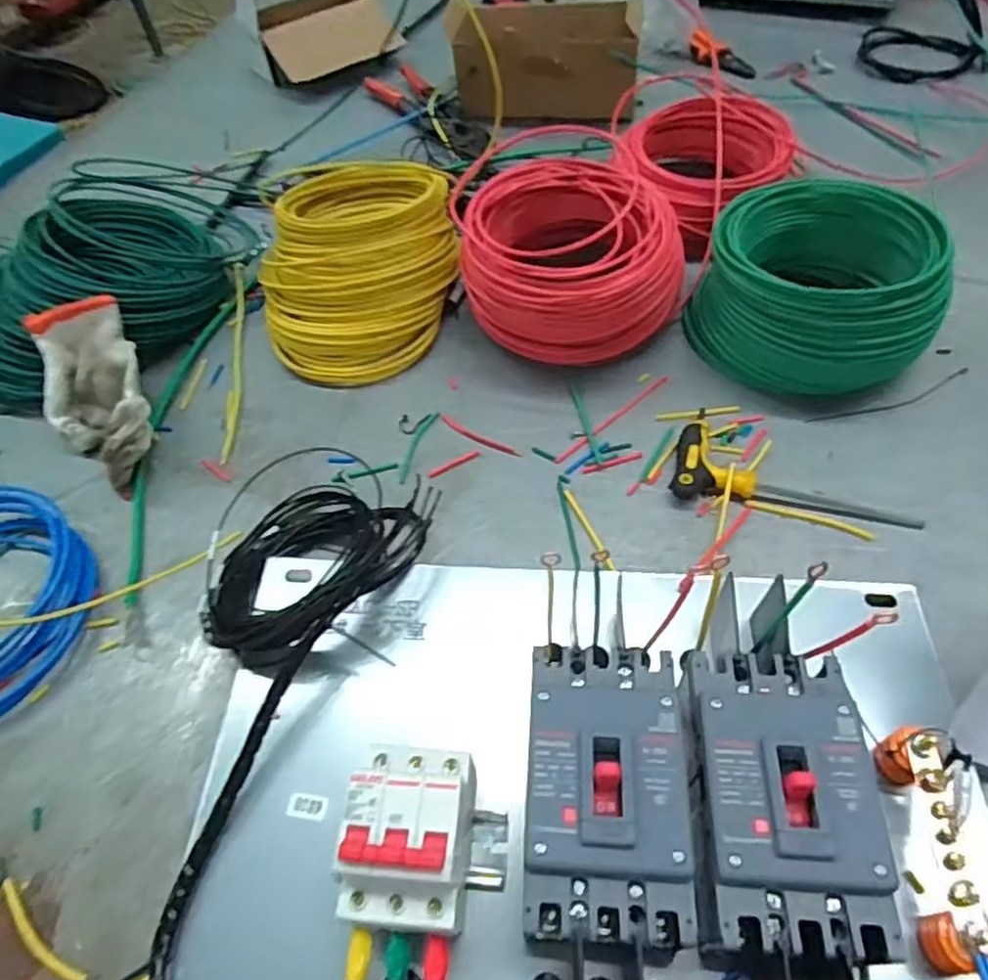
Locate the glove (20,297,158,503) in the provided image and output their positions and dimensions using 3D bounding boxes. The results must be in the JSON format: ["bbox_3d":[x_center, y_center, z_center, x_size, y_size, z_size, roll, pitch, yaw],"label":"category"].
[{"bbox_3d":[-0.332,-0.080,0.579,0.086,0.071,0.163,-27,56,-14],"label":"glove"}]

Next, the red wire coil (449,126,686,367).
[{"bbox_3d":[0.070,-0.198,0.611,0.186,0.109,0.159,-15,54,-6],"label":"red wire coil"}]

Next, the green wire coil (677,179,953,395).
[{"bbox_3d":[0.264,-0.163,0.571,0.191,0.105,0.147,20,57,18],"label":"green wire coil"}]

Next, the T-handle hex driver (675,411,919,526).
[{"bbox_3d":[0.224,-0.018,0.520,0.169,0.020,0.084,9,55,12],"label":"T-handle hex driver"}]

